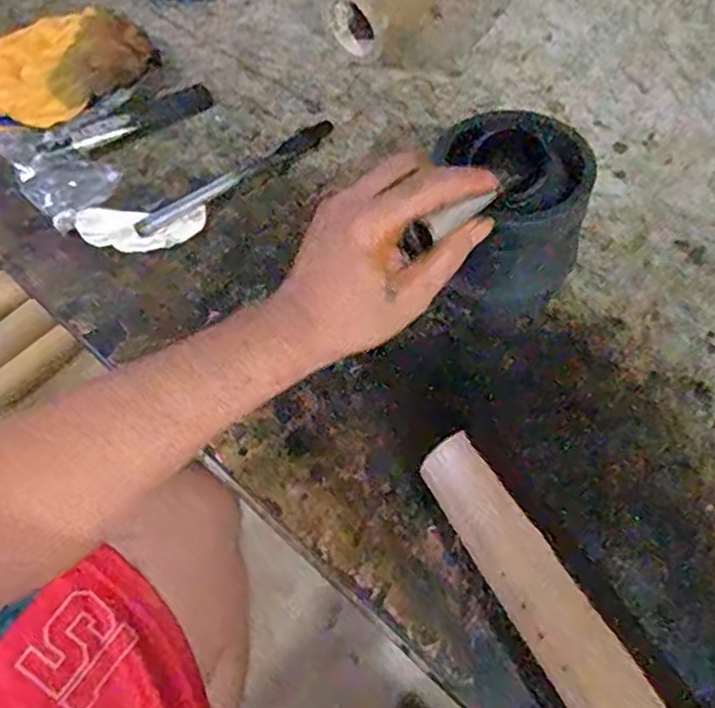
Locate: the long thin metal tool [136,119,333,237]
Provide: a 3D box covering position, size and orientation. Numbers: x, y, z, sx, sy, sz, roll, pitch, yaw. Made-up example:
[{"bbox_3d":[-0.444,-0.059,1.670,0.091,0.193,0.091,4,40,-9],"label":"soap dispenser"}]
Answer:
[{"bbox_3d":[-0.096,-0.150,0.551,0.189,0.010,0.021,-38,66,-17],"label":"long thin metal tool"}]

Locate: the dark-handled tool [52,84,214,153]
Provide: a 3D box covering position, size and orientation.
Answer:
[{"bbox_3d":[-0.193,-0.203,0.593,0.141,0.015,0.035,-34,65,-15],"label":"dark-handled tool"}]

